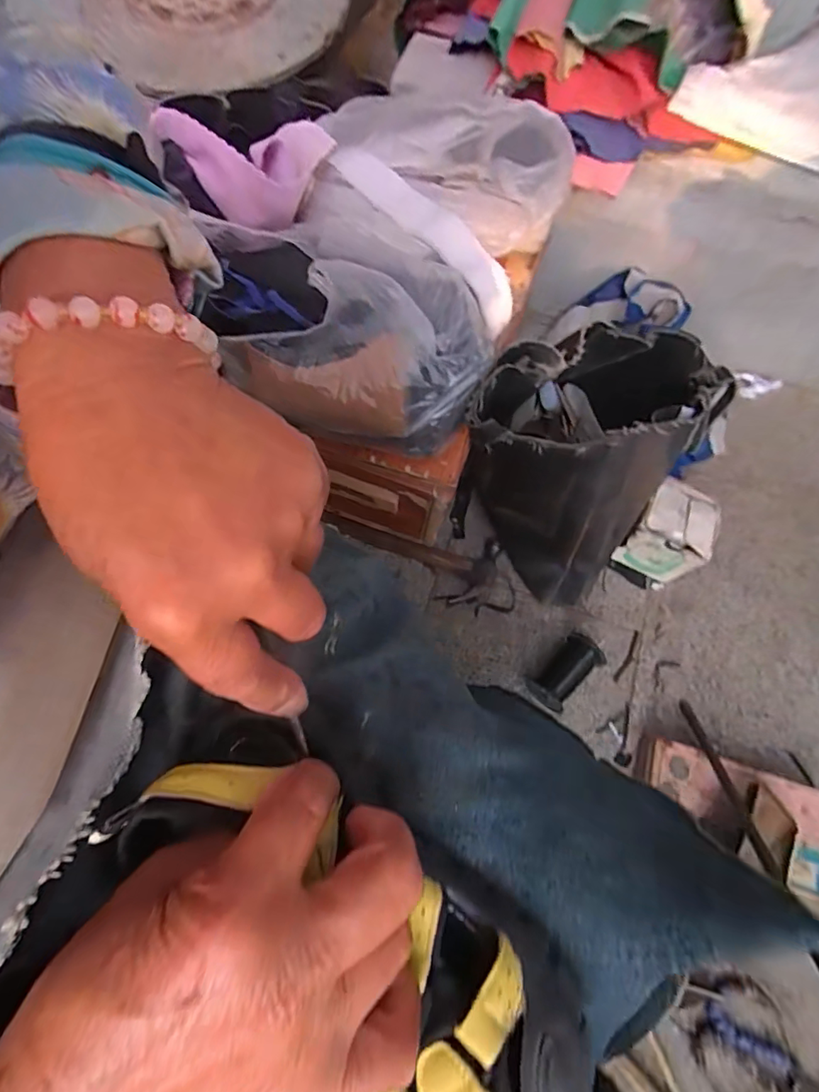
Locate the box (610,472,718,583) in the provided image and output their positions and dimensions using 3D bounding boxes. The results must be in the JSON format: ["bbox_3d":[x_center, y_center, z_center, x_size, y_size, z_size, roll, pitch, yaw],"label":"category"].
[{"bbox_3d":[0.360,-0.022,0.699,0.099,0.120,0.114,24,70,6],"label":"box"}]

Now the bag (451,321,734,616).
[{"bbox_3d":[0.226,-0.130,0.661,0.234,0.277,0.314,36,72,10],"label":"bag"}]

